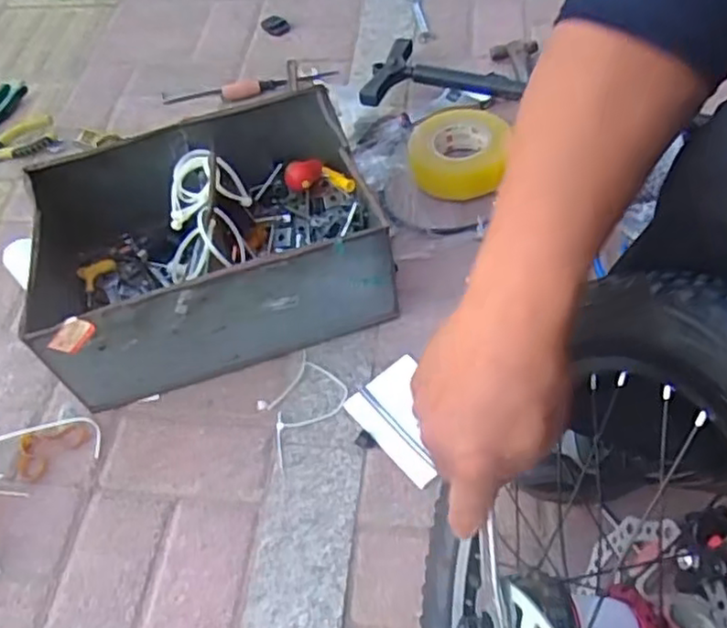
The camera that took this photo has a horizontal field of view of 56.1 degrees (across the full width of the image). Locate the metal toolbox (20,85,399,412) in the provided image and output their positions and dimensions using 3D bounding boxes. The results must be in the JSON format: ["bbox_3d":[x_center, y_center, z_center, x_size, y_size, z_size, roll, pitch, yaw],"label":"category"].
[{"bbox_3d":[-0.201,-0.078,0.862,0.434,0.183,0.274,-16,54,-8],"label":"metal toolbox"}]

